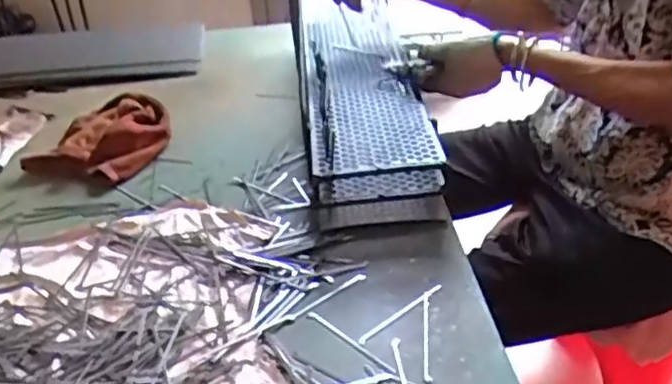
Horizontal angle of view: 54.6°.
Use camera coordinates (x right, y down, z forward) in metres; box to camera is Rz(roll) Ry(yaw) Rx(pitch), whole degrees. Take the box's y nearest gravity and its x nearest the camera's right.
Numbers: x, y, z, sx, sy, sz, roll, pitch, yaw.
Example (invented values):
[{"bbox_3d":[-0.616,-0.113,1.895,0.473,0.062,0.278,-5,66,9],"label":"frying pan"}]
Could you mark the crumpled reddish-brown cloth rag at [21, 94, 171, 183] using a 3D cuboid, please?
[{"bbox_3d":[-0.319,-0.080,0.907,0.148,0.051,0.155,6,35,15],"label":"crumpled reddish-brown cloth rag"}]

